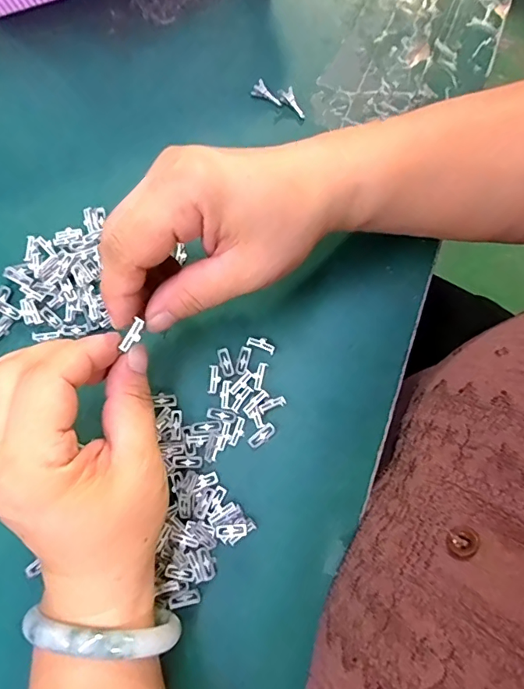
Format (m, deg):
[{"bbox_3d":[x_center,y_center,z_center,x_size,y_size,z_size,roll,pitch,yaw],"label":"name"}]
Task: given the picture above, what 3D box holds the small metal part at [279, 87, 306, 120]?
[{"bbox_3d":[0.021,-0.155,0.306,0.008,0.004,0.020,-42,100,-7],"label":"small metal part"}]

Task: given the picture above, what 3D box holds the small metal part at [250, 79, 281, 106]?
[{"bbox_3d":[0.003,-0.162,0.307,0.021,0.007,0.008,38,82,8],"label":"small metal part"}]

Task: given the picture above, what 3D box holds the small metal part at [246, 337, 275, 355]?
[{"bbox_3d":[0.000,-0.001,0.276,0.017,0.005,0.008,21,80,5],"label":"small metal part"}]

